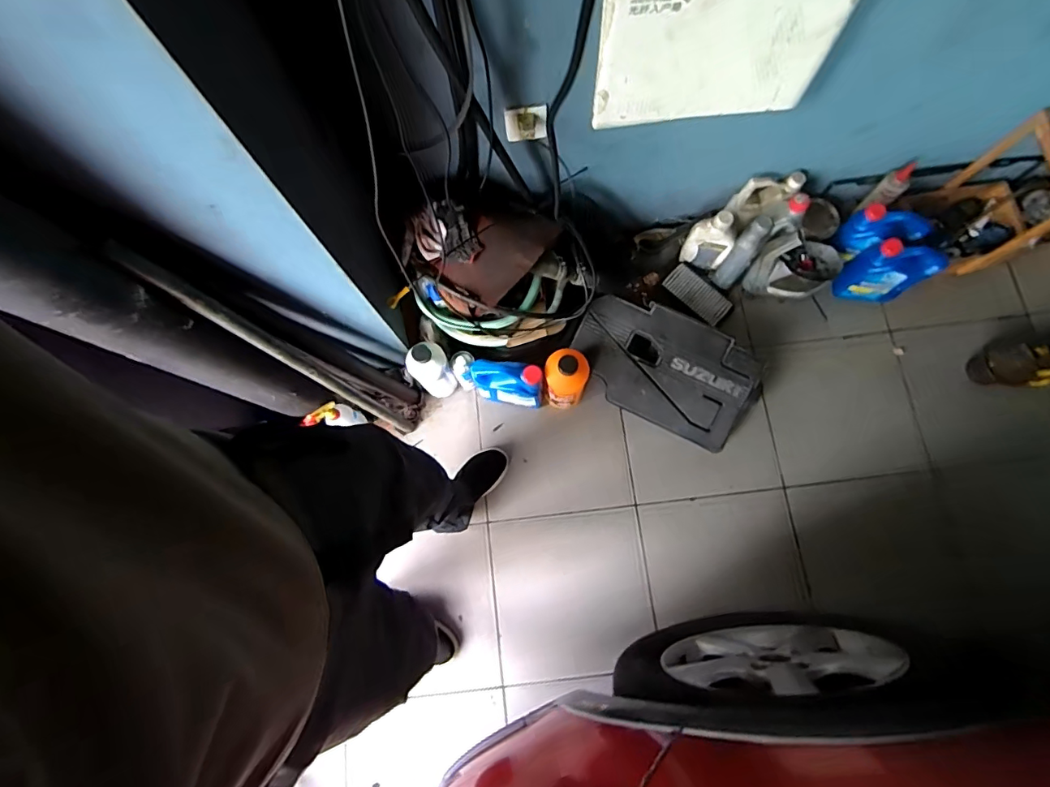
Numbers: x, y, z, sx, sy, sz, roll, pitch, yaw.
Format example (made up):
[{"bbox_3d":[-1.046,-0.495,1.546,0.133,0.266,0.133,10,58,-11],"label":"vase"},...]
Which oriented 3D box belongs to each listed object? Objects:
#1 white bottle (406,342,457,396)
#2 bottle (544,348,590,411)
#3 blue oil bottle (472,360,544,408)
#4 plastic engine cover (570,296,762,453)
[{"bbox_3d":[-0.256,-0.065,1.375,0.109,0.259,0.098,-28,77,-5],"label":"white bottle"},{"bbox_3d":[0.107,-0.035,1.326,0.108,0.229,0.105,0,76,1],"label":"bottle"},{"bbox_3d":[-0.046,-0.028,1.358,0.187,0.235,0.079,10,77,4],"label":"blue oil bottle"},{"bbox_3d":[0.369,-0.070,1.351,0.482,0.115,0.271,27,79,8],"label":"plastic engine cover"}]

